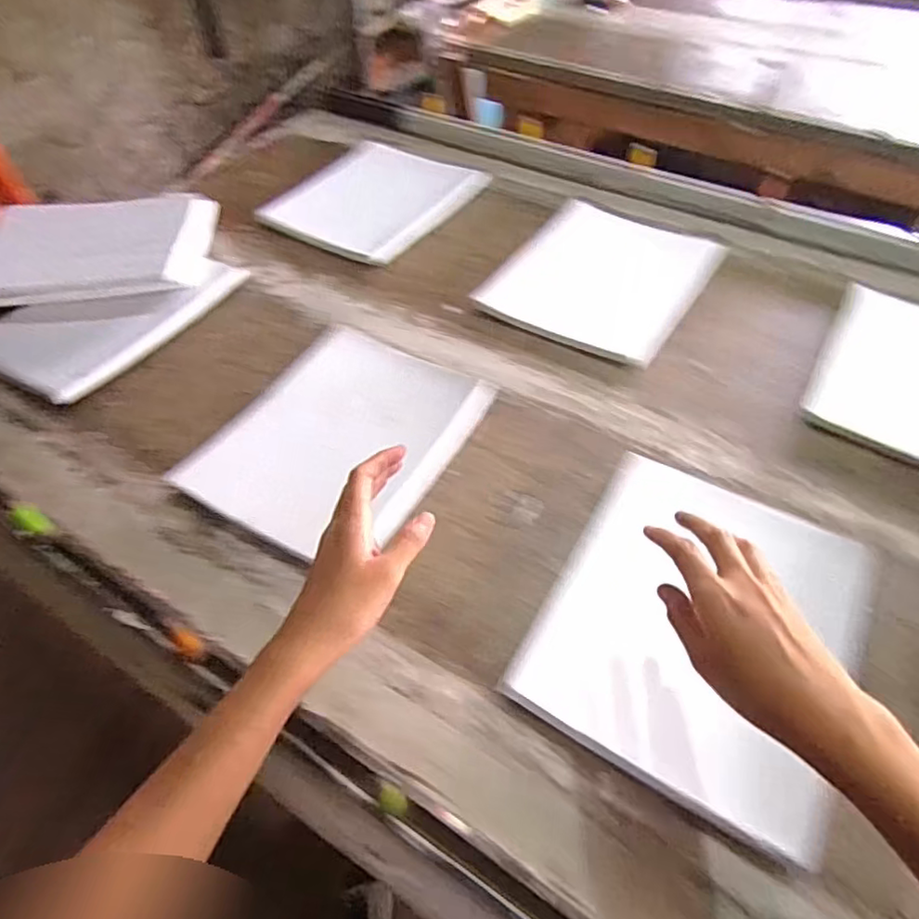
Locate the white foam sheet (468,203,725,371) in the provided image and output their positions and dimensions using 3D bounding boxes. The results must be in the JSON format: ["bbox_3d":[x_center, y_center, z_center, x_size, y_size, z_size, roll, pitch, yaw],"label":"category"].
[{"bbox_3d":[0.183,-0.237,0.780,0.230,0.022,0.249,28,58,23],"label":"white foam sheet"}]

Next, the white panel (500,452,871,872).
[{"bbox_3d":[0.196,0.127,0.485,0.219,0.014,0.262,23,58,22],"label":"white panel"}]

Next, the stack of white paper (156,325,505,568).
[{"bbox_3d":[-0.115,-0.026,0.616,0.209,0.024,0.263,23,56,19],"label":"stack of white paper"}]

